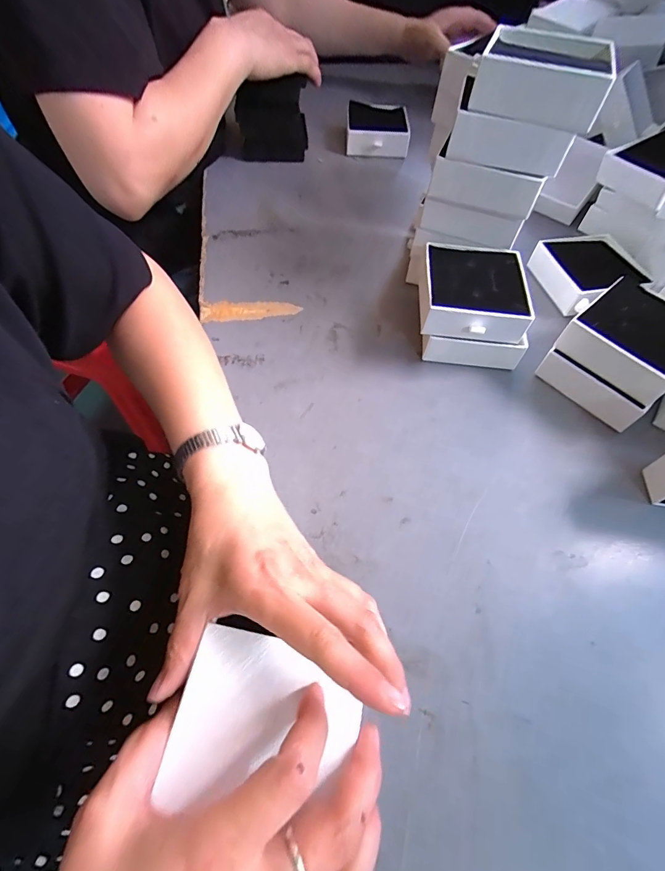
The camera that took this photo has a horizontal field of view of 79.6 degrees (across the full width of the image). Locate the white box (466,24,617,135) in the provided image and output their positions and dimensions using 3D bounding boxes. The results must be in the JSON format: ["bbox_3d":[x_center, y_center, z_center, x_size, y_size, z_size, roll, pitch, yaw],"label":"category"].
[{"bbox_3d":[0.160,-0.276,0.304,0.091,0.033,0.109,18,59,8],"label":"white box"}]

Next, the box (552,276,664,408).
[{"bbox_3d":[0.257,-0.084,0.338,0.099,0.034,0.087,-37,67,-23],"label":"box"}]

